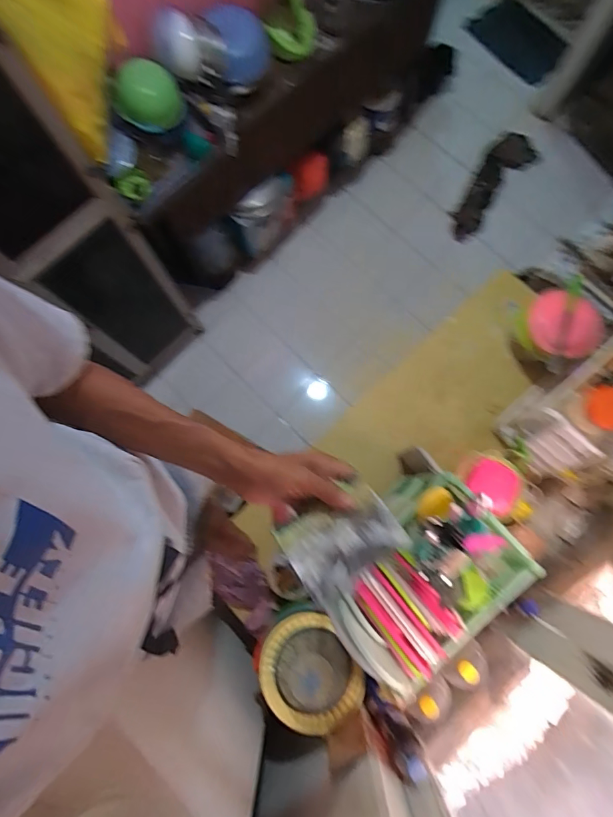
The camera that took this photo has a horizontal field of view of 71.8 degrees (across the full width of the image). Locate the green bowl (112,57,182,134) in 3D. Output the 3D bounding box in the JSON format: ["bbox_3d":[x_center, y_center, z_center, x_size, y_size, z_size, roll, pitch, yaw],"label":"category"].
[{"bbox_3d":[-0.526,-1.039,1.413,0.222,0.088,0.201,-24,123,-10],"label":"green bowl"}]

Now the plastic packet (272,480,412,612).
[{"bbox_3d":[0.037,0.135,0.450,0.114,0.039,0.091,-37,80,-6],"label":"plastic packet"}]

